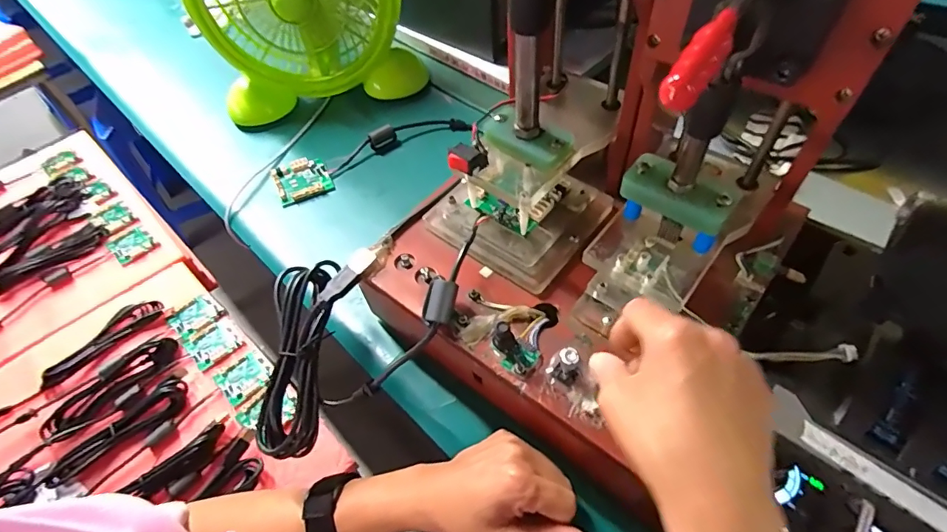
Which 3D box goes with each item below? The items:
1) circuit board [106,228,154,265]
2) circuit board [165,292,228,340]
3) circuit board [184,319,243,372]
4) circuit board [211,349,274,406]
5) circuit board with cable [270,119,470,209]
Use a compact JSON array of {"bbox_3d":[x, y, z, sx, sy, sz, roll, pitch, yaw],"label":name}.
[{"bbox_3d":[-0.530,-0.034,0.736,0.056,0.010,0.050,-39,59,-22],"label":"circuit board"},{"bbox_3d":[-0.378,0.068,0.647,0.062,0.009,0.054,-39,59,-22],"label":"circuit board"},{"bbox_3d":[-0.338,0.102,0.620,0.059,0.010,0.055,-39,59,-22],"label":"circuit board"},{"bbox_3d":[-0.281,0.136,0.586,0.061,0.006,0.057,-33,51,-30],"label":"circuit board"},{"bbox_3d":[-0.117,-0.134,0.549,0.230,0.020,0.061,-24,54,-12],"label":"circuit board with cable"}]

